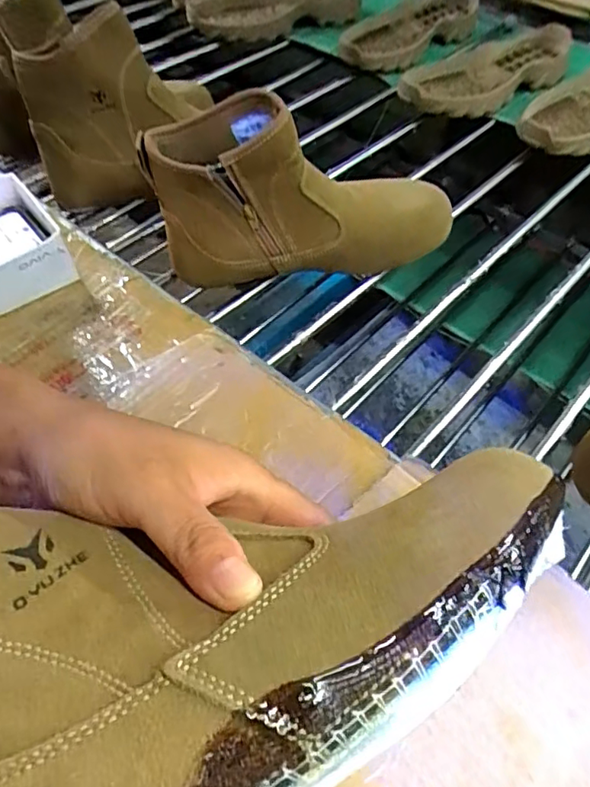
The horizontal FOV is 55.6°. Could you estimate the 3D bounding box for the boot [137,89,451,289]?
[{"bbox_3d":[0.007,-0.173,0.470,0.254,0.140,0.072,-14,55,-9],"label":"boot"}]

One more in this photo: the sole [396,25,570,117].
[{"bbox_3d":[0.250,-0.420,0.724,0.257,0.030,0.112,-34,60,-21],"label":"sole"}]

